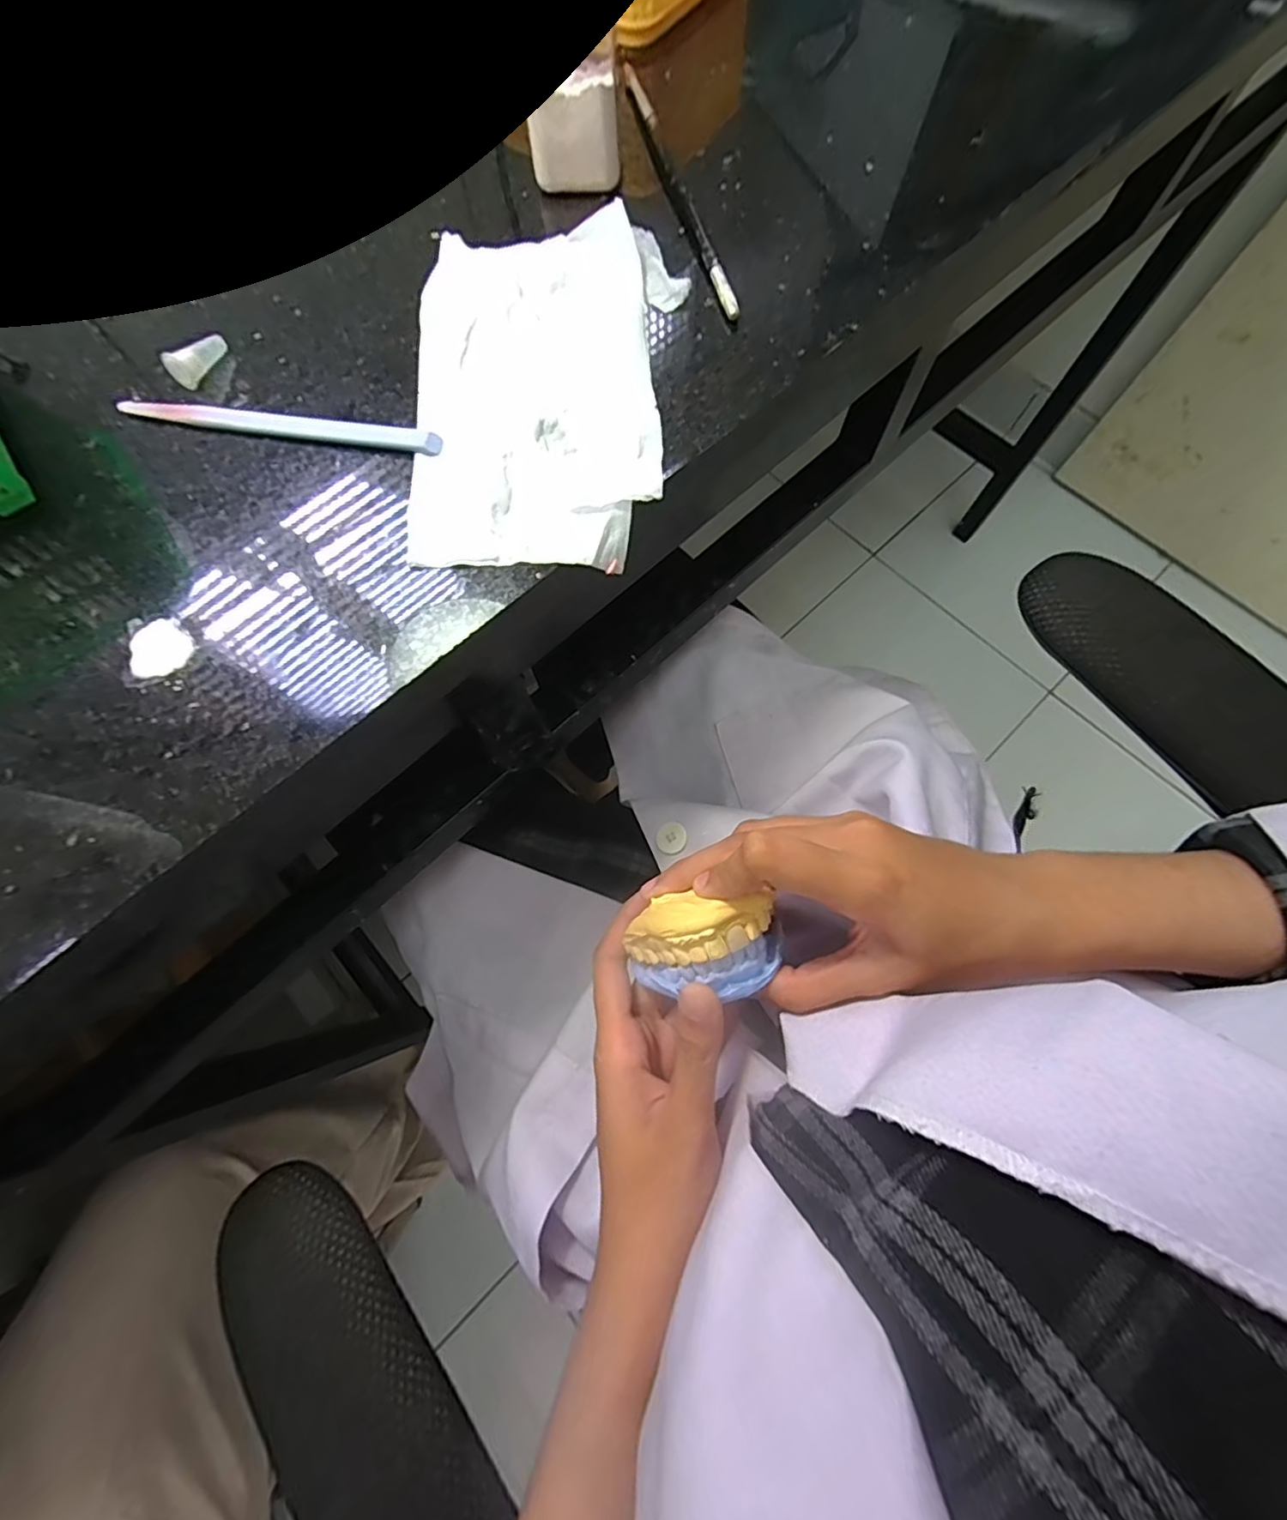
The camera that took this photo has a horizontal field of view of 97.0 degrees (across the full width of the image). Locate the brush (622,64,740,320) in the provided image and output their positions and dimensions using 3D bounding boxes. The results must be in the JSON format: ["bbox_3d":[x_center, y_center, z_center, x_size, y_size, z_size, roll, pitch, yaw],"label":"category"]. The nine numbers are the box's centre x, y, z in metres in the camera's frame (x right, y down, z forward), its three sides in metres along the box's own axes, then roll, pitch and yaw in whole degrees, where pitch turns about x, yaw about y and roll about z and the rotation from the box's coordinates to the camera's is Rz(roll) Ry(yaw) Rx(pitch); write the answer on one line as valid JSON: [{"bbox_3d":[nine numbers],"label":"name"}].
[{"bbox_3d":[0.015,-0.274,0.269,0.007,0.007,0.179,-14,73,-3],"label":"brush"}]

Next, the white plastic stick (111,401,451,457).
[{"bbox_3d":[-0.149,-0.137,0.233,0.137,0.005,0.010,9,73,4],"label":"white plastic stick"}]

